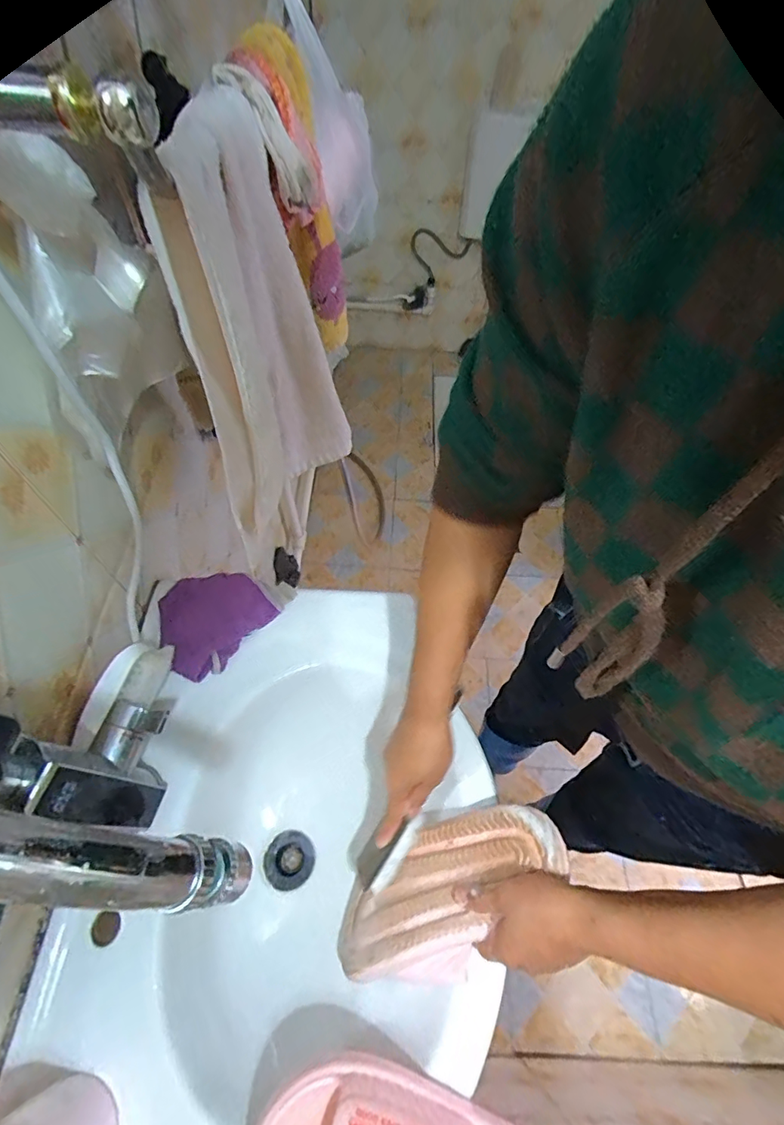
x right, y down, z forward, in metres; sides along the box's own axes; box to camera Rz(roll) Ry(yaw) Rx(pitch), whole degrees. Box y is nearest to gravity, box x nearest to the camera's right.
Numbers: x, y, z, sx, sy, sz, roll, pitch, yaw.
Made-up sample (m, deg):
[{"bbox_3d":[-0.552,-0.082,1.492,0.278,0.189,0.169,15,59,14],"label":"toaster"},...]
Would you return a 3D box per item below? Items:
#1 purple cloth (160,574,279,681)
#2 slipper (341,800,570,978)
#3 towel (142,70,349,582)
[{"bbox_3d":[-0.223,0.060,0.579,0.127,0.053,0.123,-39,67,-23],"label":"purple cloth"},{"bbox_3d":[0.053,0.323,0.466,0.251,0.082,0.107,-40,64,7],"label":"slipper"},{"bbox_3d":[-0.103,-0.187,0.435,0.108,0.314,0.205,-2,58,-3],"label":"towel"}]

